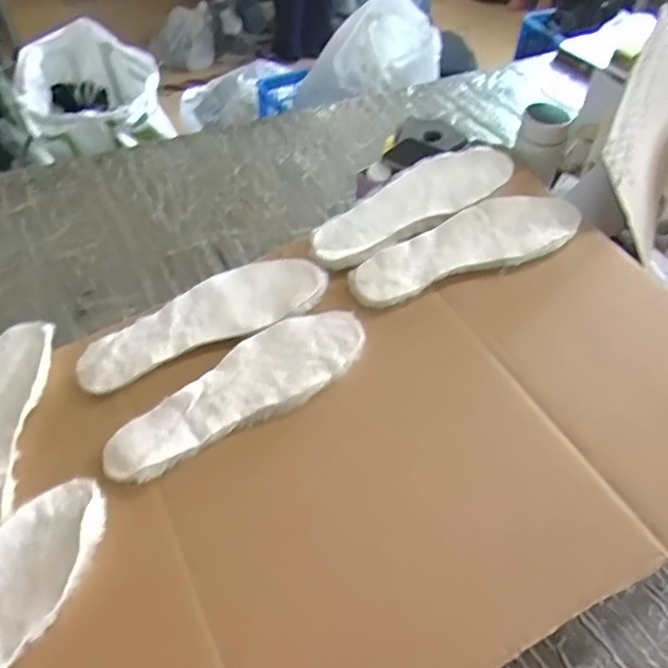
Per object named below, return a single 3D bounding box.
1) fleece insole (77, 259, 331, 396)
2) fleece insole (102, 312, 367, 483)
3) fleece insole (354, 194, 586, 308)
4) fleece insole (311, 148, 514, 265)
[{"bbox_3d":[-0.150,-0.022,0.681,0.282,0.016,0.097,-24,52,-10],"label":"fleece insole"},{"bbox_3d":[-0.098,0.057,0.619,0.281,0.013,0.098,-30,55,-16],"label":"fleece insole"},{"bbox_3d":[0.150,-0.106,0.705,0.275,0.030,0.089,-20,50,-7],"label":"fleece insole"},{"bbox_3d":[0.097,-0.164,0.748,0.272,0.013,0.093,-29,54,-12],"label":"fleece insole"}]

